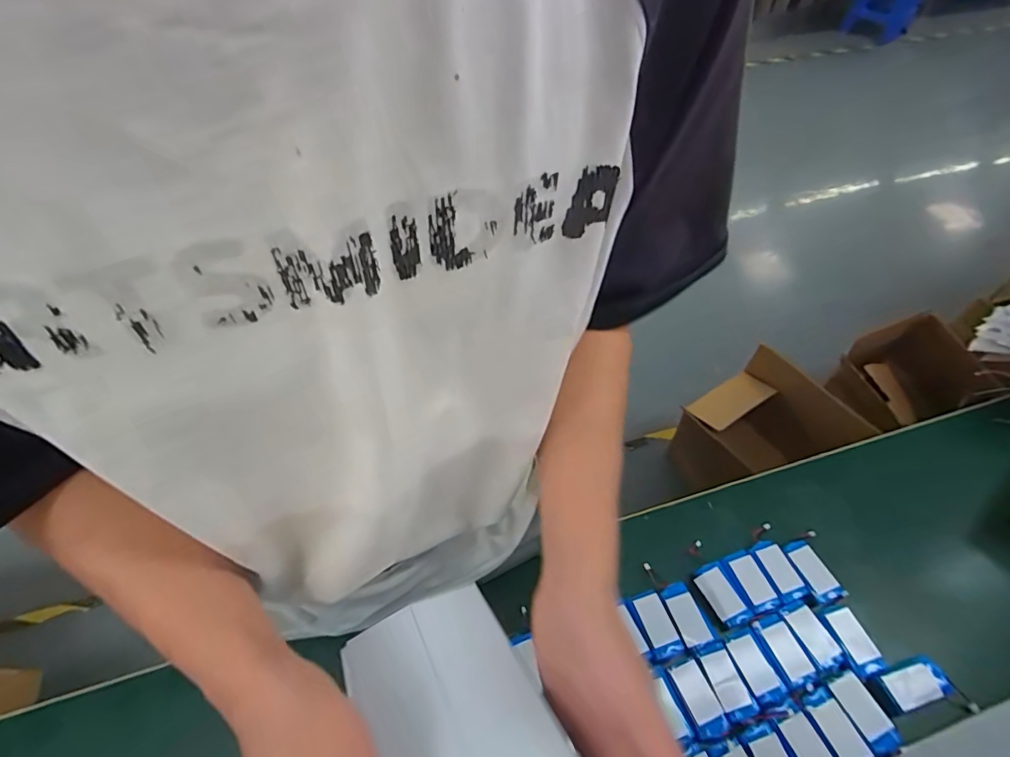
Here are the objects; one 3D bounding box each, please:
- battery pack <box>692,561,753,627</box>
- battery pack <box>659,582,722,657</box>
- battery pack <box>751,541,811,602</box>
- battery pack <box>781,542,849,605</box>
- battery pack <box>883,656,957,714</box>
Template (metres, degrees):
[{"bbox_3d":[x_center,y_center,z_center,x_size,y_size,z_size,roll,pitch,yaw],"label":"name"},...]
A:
[{"bbox_3d":[0.247,0.247,0.564,0.038,0.006,0.064,-18,54,-12],"label":"battery pack"},{"bbox_3d":[0.204,0.267,0.550,0.035,0.008,0.073,-16,54,-11],"label":"battery pack"},{"bbox_3d":[0.320,0.225,0.579,0.034,0.007,0.069,-16,54,-11],"label":"battery pack"},{"bbox_3d":[0.360,0.225,0.577,0.033,0.004,0.070,-23,54,-5],"label":"battery pack"},{"bbox_3d":[0.419,0.313,0.504,0.073,0.012,0.036,-14,54,-10],"label":"battery pack"}]

